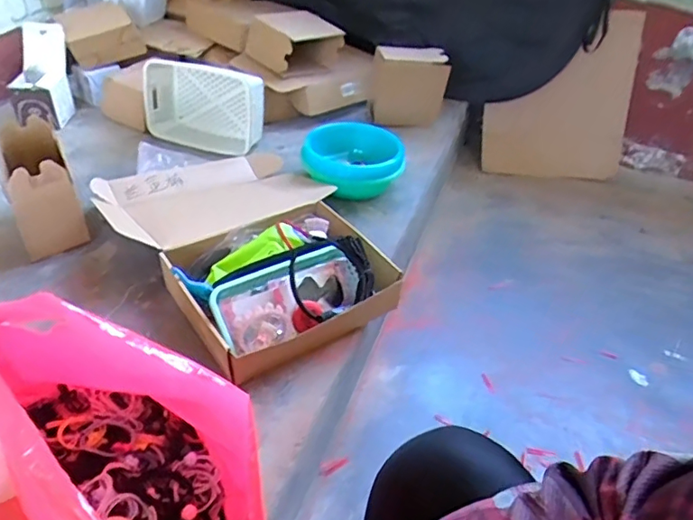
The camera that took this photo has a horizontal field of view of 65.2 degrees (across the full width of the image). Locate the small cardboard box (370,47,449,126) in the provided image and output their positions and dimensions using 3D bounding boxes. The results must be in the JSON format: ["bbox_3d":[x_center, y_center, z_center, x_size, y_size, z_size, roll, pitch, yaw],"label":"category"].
[{"bbox_3d":[0.193,-0.528,1.690,0.226,0.335,0.040,14,69,10],"label":"small cardboard box"}]

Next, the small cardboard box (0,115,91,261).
[{"bbox_3d":[-0.589,-0.138,1.038,0.108,0.175,0.215,-21,45,-28],"label":"small cardboard box"}]

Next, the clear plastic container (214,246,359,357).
[{"bbox_3d":[-0.086,0.056,0.866,0.257,0.067,0.129,-18,64,-33],"label":"clear plastic container"}]

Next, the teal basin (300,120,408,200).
[{"bbox_3d":[0.014,-0.232,1.273,0.238,0.109,0.188,11,39,8],"label":"teal basin"}]

